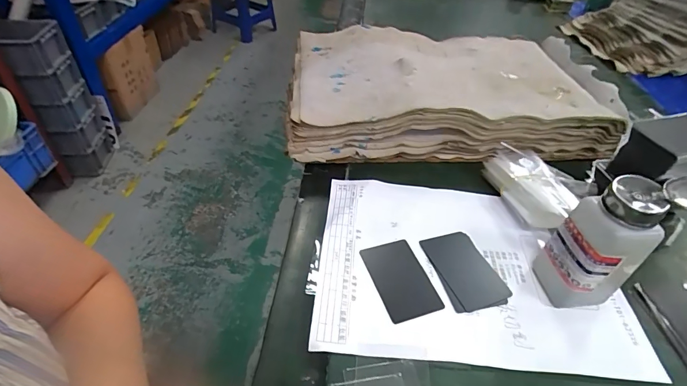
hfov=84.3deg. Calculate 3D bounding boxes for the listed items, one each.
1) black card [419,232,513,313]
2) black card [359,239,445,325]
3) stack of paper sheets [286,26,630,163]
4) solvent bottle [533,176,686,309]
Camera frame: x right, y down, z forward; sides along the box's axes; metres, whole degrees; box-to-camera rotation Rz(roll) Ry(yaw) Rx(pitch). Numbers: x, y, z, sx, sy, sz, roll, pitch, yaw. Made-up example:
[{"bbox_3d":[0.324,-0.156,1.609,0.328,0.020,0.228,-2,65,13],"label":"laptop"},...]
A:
[{"bbox_3d":[0.121,0.073,0.381,0.052,0.004,0.086,-15,48,-19],"label":"black card"},{"bbox_3d":[0.054,0.082,0.364,0.053,0.004,0.082,-12,47,-17],"label":"black card"},{"bbox_3d":[0.144,-0.153,0.562,0.436,0.082,0.248,1,45,-5],"label":"stack of paper sheets"},{"bbox_3d":[0.224,0.041,0.325,0.067,0.135,0.058,-10,46,-14],"label":"solvent bottle"}]

